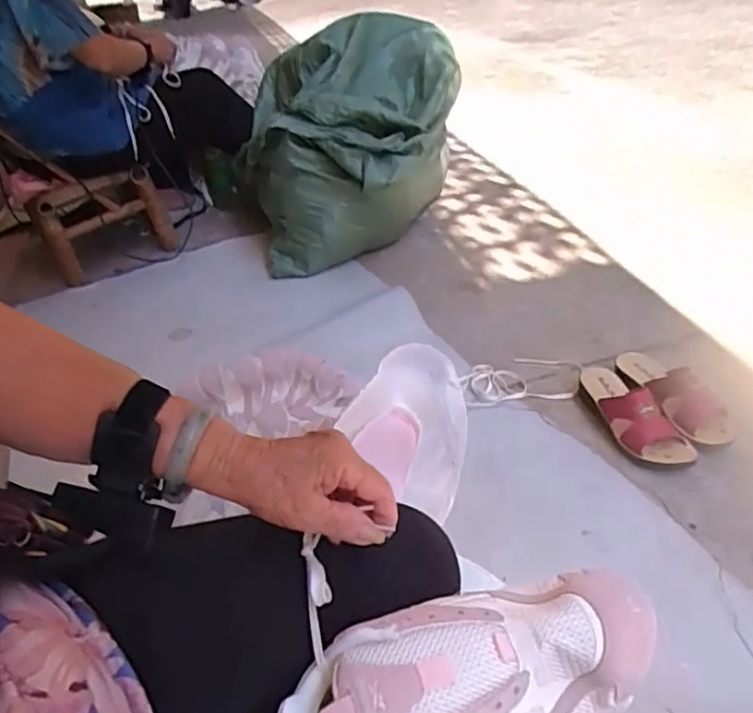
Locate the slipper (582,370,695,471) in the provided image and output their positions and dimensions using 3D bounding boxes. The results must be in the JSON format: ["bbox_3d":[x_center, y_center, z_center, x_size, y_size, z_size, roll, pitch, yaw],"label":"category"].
[{"bbox_3d":[0.386,0.079,0.979,0.083,0.075,0.228,-20,39,-13],"label":"slipper"}]

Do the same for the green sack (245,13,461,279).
[{"bbox_3d":[-0.080,-0.482,1.497,0.513,0.431,0.456,-1,39,10],"label":"green sack"}]

